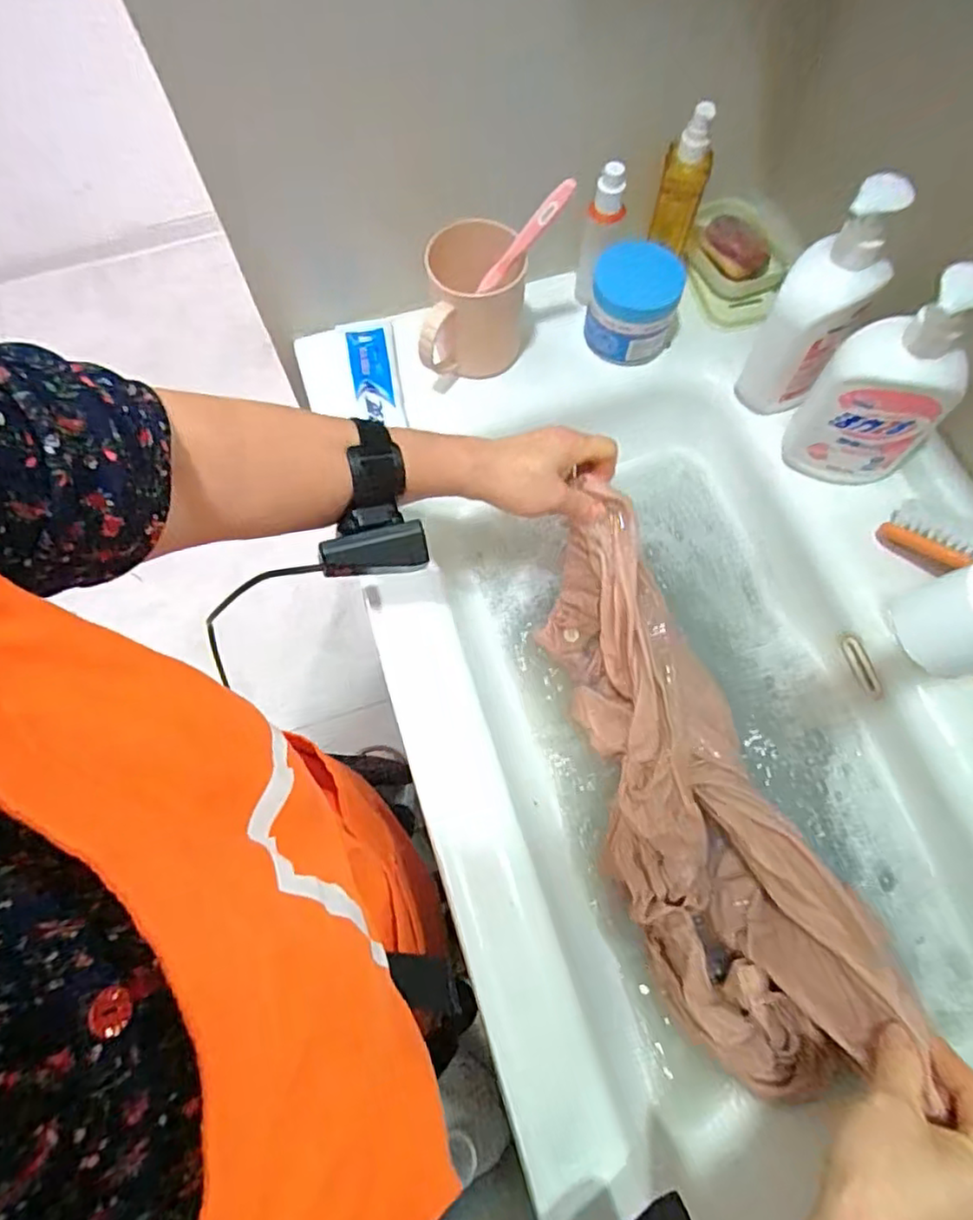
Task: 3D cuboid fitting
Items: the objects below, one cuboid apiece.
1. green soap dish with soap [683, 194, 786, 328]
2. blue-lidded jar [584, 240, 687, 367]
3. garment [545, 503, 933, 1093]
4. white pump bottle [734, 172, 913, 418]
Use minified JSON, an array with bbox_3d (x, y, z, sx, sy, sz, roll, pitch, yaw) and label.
[{"bbox_3d":[0.240,-0.334,0.626,0.094,0.043,0.102,20,71,8],"label":"green soap dish with soap"},{"bbox_3d":[0.136,-0.278,0.591,0.080,0.073,0.066,18,70,8],"label":"blue-lidded jar"},{"bbox_3d":[0.152,0.136,0.491,0.123,0.159,0.423,-18,74,-6],"label":"garment"},{"bbox_3d":[0.261,-0.236,0.511,0.061,0.193,0.055,33,73,13],"label":"white pump bottle"}]

